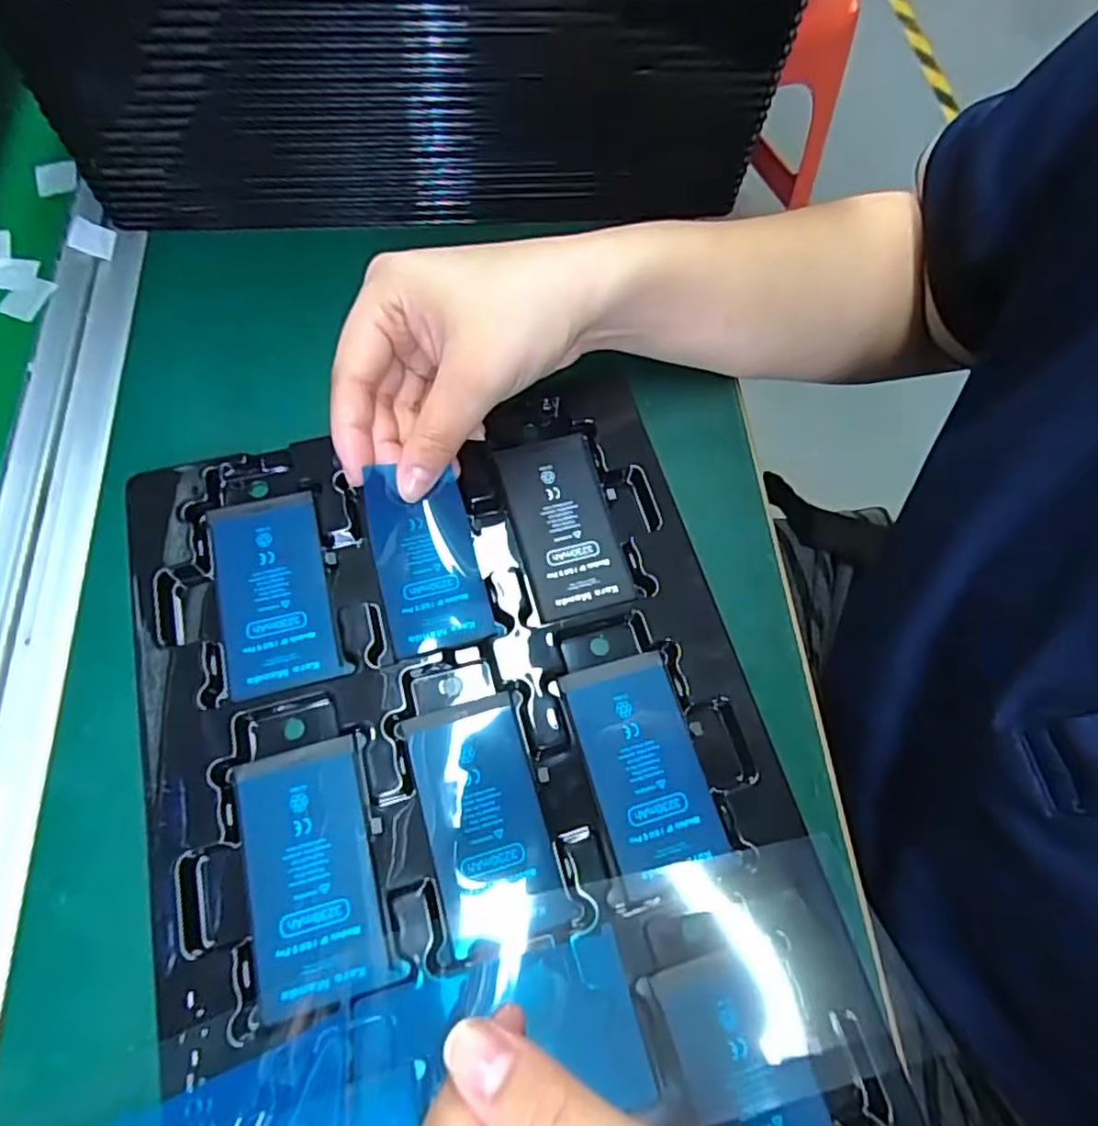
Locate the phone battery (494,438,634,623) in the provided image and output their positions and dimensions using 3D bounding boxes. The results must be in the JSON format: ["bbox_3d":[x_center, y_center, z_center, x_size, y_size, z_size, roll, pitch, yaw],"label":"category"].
[{"bbox_3d":[0.005,-0.018,0.295,0.043,0.004,0.084,-13,68,-9],"label":"phone battery"}]

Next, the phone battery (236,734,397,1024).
[{"bbox_3d":[-0.084,0.108,0.235,0.044,0.004,0.083,-12,68,-8],"label":"phone battery"}]

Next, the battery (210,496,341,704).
[{"bbox_3d":[-0.114,0.010,0.272,0.043,0.004,0.082,-13,69,-9],"label":"battery"}]

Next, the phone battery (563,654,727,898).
[{"bbox_3d":[0.037,0.078,0.256,0.043,0.004,0.084,-14,69,-9],"label":"phone battery"}]

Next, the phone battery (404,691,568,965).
[{"bbox_3d":[-0.025,0.095,0.248,0.043,0.006,0.085,-14,69,-9],"label":"phone battery"}]

